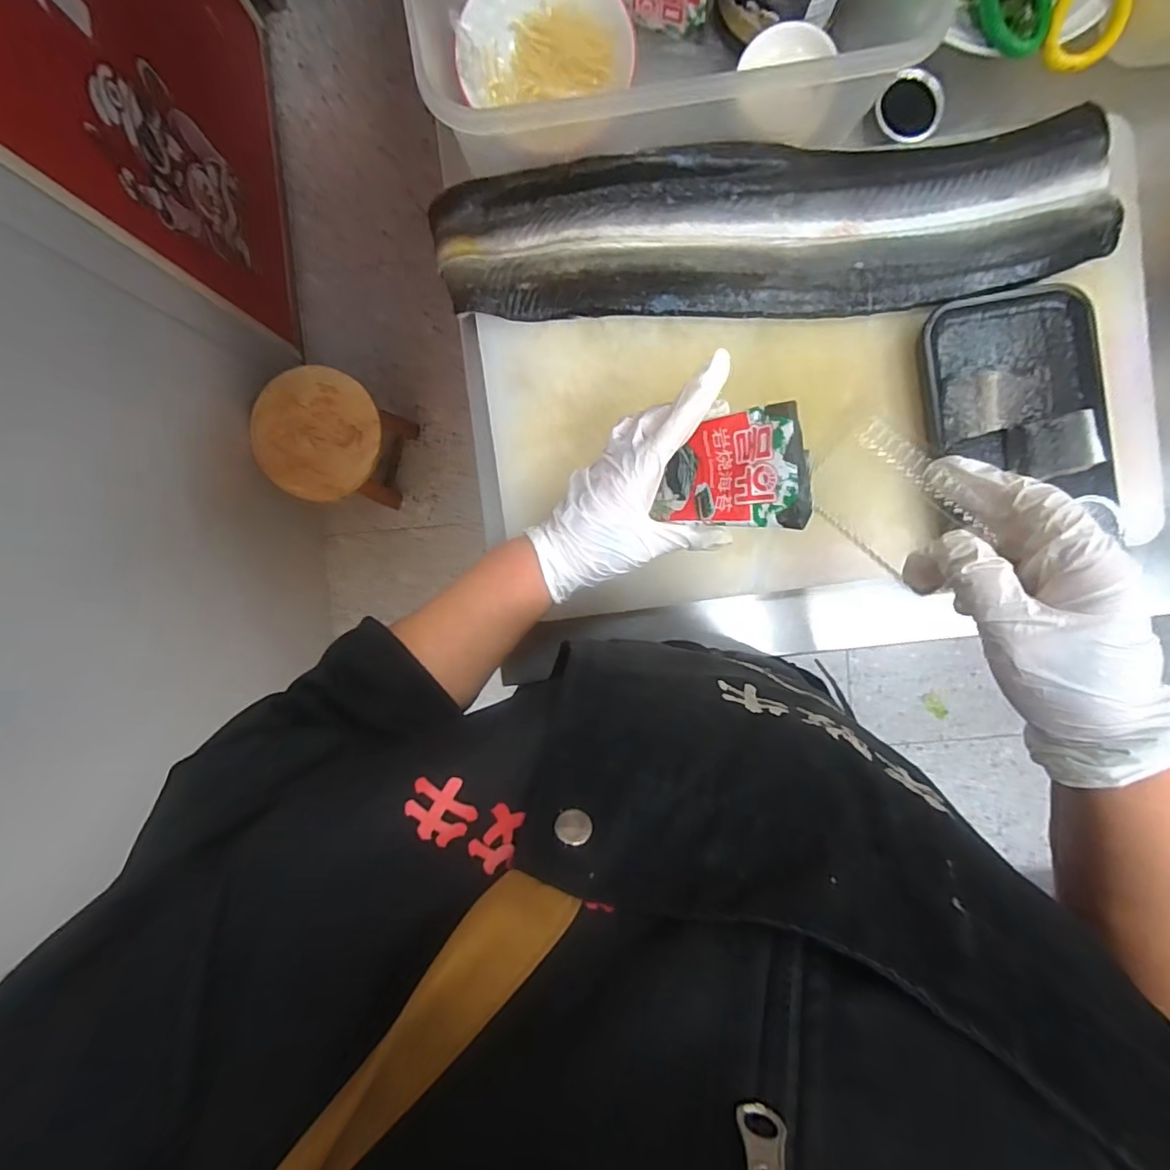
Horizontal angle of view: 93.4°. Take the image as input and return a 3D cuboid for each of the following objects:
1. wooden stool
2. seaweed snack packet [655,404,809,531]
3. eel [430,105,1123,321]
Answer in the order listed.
[{"bbox_3d":[-0.506,-0.291,1.151,0.229,0.256,0.244,0,93,1],"label":"wooden stool"},{"bbox_3d":[0.091,-0.073,0.348,0.015,0.104,0.068,-9,104,-38],"label":"seaweed snack packet"},{"bbox_3d":[0.149,-0.281,0.434,0.521,0.032,0.129,-7,93,1],"label":"eel"}]

